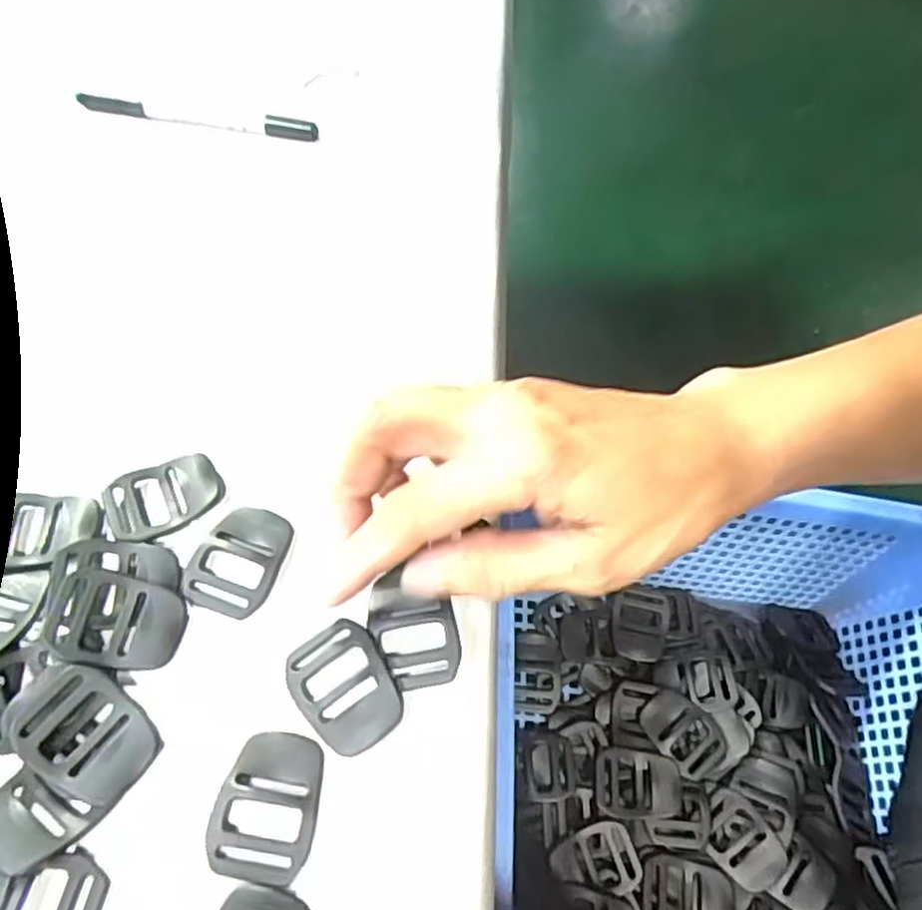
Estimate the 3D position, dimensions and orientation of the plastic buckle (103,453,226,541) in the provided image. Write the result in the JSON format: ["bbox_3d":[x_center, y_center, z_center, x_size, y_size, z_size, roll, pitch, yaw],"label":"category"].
[{"bbox_3d":[-0.104,0.015,0.251,0.039,0.008,0.027,-24,61,-15],"label":"plastic buckle"}]

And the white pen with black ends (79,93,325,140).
[{"bbox_3d":[-0.135,-0.173,0.360,0.129,0.009,0.008,10,58,5],"label":"white pen with black ends"}]

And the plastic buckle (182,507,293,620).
[{"bbox_3d":[-0.075,0.035,0.240,0.029,0.006,0.037,14,58,8],"label":"plastic buckle"}]

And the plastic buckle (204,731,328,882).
[{"bbox_3d":[-0.055,0.099,0.202,0.028,0.005,0.038,7,58,4],"label":"plastic buckle"}]

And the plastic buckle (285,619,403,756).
[{"bbox_3d":[-0.036,0.071,0.218,0.028,0.007,0.038,-29,63,-18],"label":"plastic buckle"}]

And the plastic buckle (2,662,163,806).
[{"bbox_3d":[-0.111,0.079,0.206,0.045,0.009,0.028,28,61,16],"label":"plastic buckle"}]

